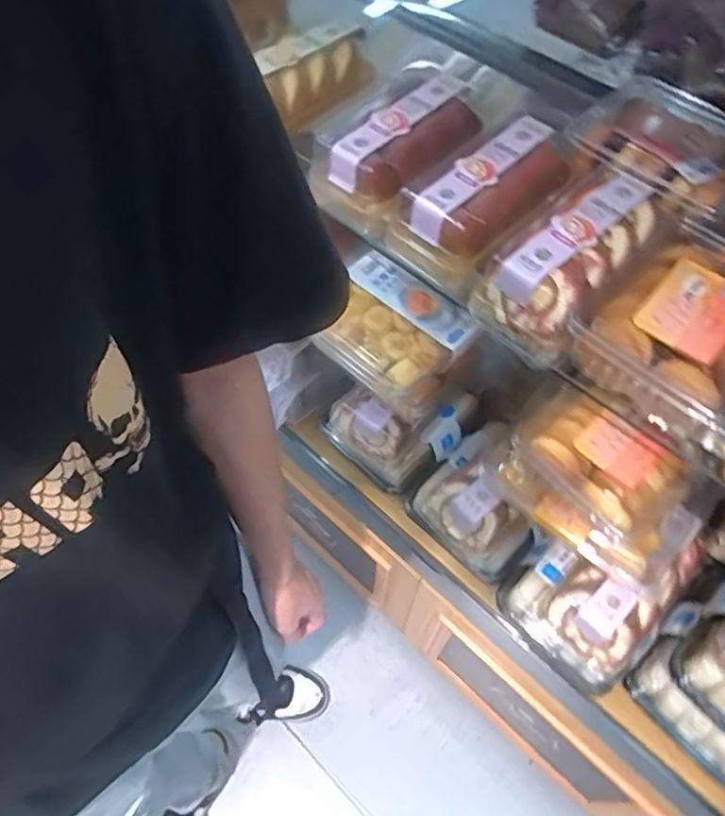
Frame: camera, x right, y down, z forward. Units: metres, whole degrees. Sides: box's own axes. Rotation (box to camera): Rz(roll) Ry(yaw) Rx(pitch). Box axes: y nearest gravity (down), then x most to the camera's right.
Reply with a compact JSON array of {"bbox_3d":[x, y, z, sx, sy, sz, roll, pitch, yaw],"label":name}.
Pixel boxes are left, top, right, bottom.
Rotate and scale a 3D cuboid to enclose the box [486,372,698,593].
[{"bbox_3d":[0.242,0.081,0.622,0.199,0.105,0.114,38,64,20],"label":"box"}]

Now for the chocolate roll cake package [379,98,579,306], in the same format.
[{"bbox_3d":[0.124,-0.218,0.628,0.130,0.083,0.204,36,63,19],"label":"chocolate roll cake package"}]

